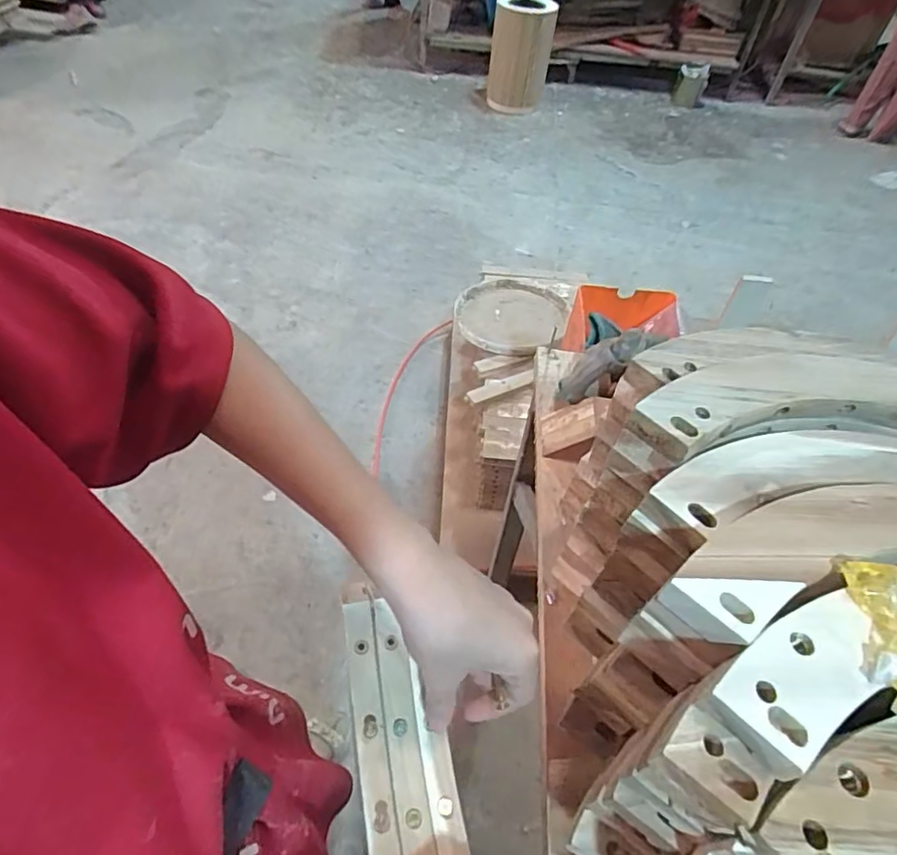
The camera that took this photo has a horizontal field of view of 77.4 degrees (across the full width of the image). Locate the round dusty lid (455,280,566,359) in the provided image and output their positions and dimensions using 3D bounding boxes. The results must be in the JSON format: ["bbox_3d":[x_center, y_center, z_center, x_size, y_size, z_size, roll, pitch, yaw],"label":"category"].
[{"bbox_3d":[0.173,-0.312,1.540,0.312,0.052,0.354,-2,46,8],"label":"round dusty lid"}]

